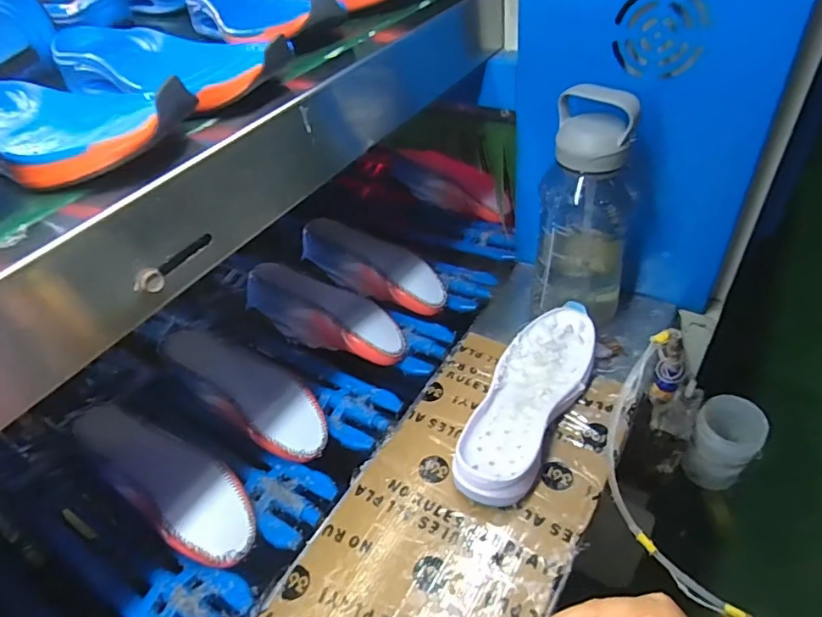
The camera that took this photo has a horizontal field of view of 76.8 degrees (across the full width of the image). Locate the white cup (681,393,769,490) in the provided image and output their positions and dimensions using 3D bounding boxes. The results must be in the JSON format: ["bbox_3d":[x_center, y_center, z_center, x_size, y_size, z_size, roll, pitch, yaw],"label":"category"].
[{"bbox_3d":[0.399,0.174,0.665,0.073,0.120,0.068,-6,48,7],"label":"white cup"}]

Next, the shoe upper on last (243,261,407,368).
[{"bbox_3d":[-0.130,0.009,0.785,0.264,0.083,0.091,23,50,11],"label":"shoe upper on last"}]

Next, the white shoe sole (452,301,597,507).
[{"bbox_3d":[0.135,0.104,0.599,0.099,0.045,0.273,19,50,26],"label":"white shoe sole"}]

